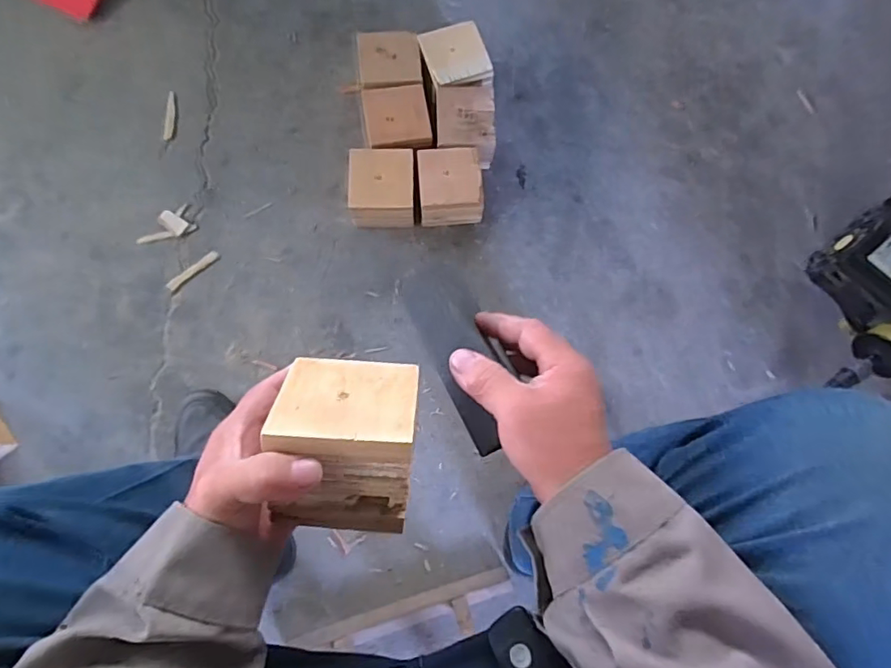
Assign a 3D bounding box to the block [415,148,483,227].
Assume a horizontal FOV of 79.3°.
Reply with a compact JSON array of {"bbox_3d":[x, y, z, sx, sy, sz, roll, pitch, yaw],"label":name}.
[{"bbox_3d":[0.007,-0.212,0.789,0.088,0.070,0.097,-3,79,0],"label":"block"}]

